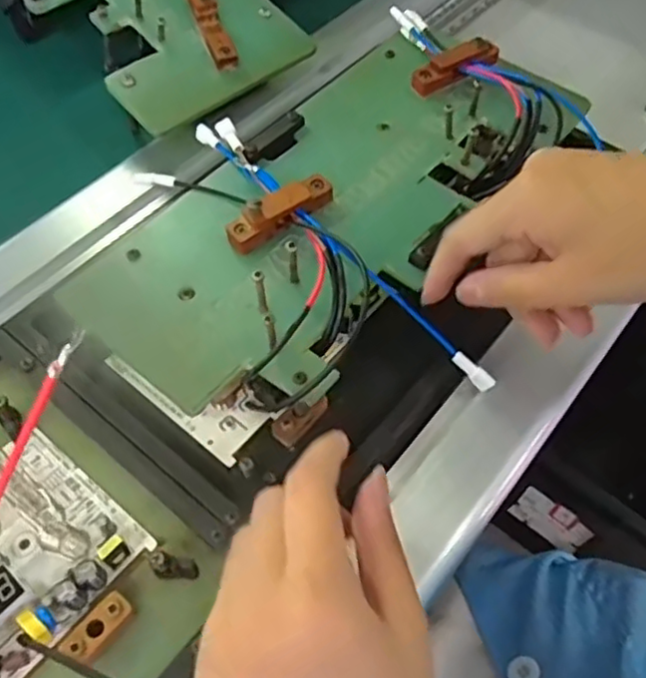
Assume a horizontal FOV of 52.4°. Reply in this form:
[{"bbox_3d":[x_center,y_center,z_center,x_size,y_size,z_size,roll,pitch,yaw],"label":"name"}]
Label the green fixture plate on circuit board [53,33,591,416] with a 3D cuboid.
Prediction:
[{"bbox_3d":[0.009,-0.074,0.348,0.133,0.027,0.275,36,64,22],"label":"green fixture plate on circuit board"}]

